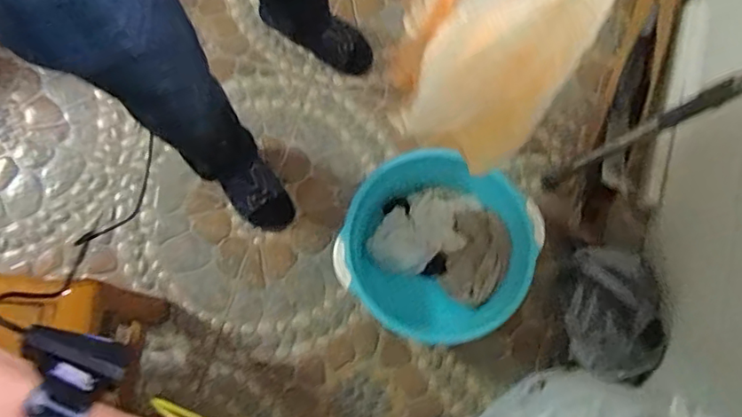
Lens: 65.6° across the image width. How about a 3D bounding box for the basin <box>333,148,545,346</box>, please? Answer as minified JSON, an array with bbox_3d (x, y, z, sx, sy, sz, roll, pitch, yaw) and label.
[{"bbox_3d":[0.127,0.077,1.089,0.340,0.140,0.328,0,76,1],"label":"basin"}]

